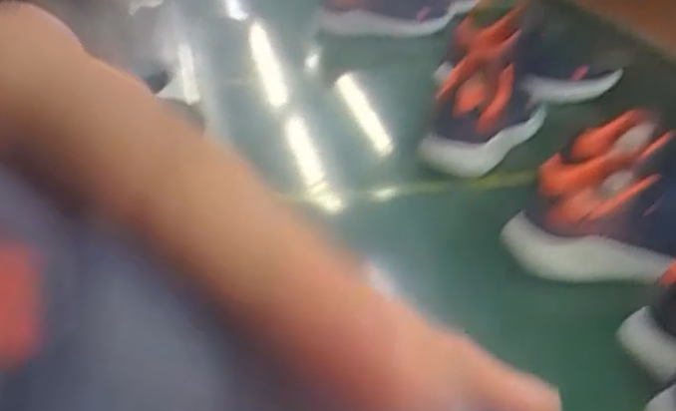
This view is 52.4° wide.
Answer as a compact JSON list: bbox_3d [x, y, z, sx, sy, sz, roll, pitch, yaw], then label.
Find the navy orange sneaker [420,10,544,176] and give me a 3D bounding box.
[{"bbox_3d":[0.206,-0.151,0.899,0.122,0.122,0.333,12,31,16],"label":"navy orange sneaker"}]

